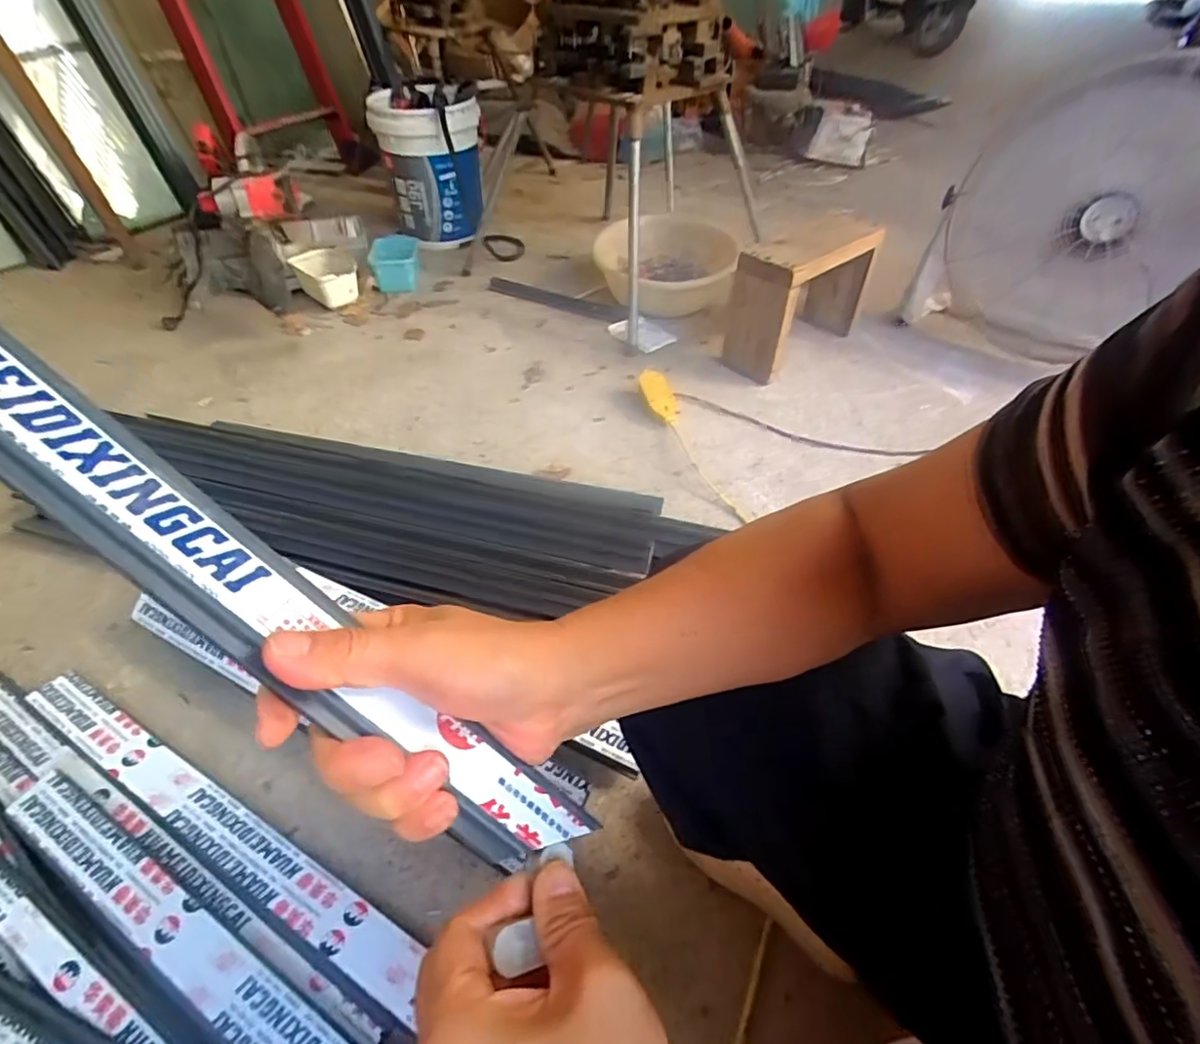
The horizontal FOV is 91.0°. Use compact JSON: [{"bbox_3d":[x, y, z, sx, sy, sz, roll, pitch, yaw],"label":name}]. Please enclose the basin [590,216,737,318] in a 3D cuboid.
[{"bbox_3d":[0.181,-0.670,1.574,0.402,0.140,0.407,5,47,5],"label":"basin"}]

